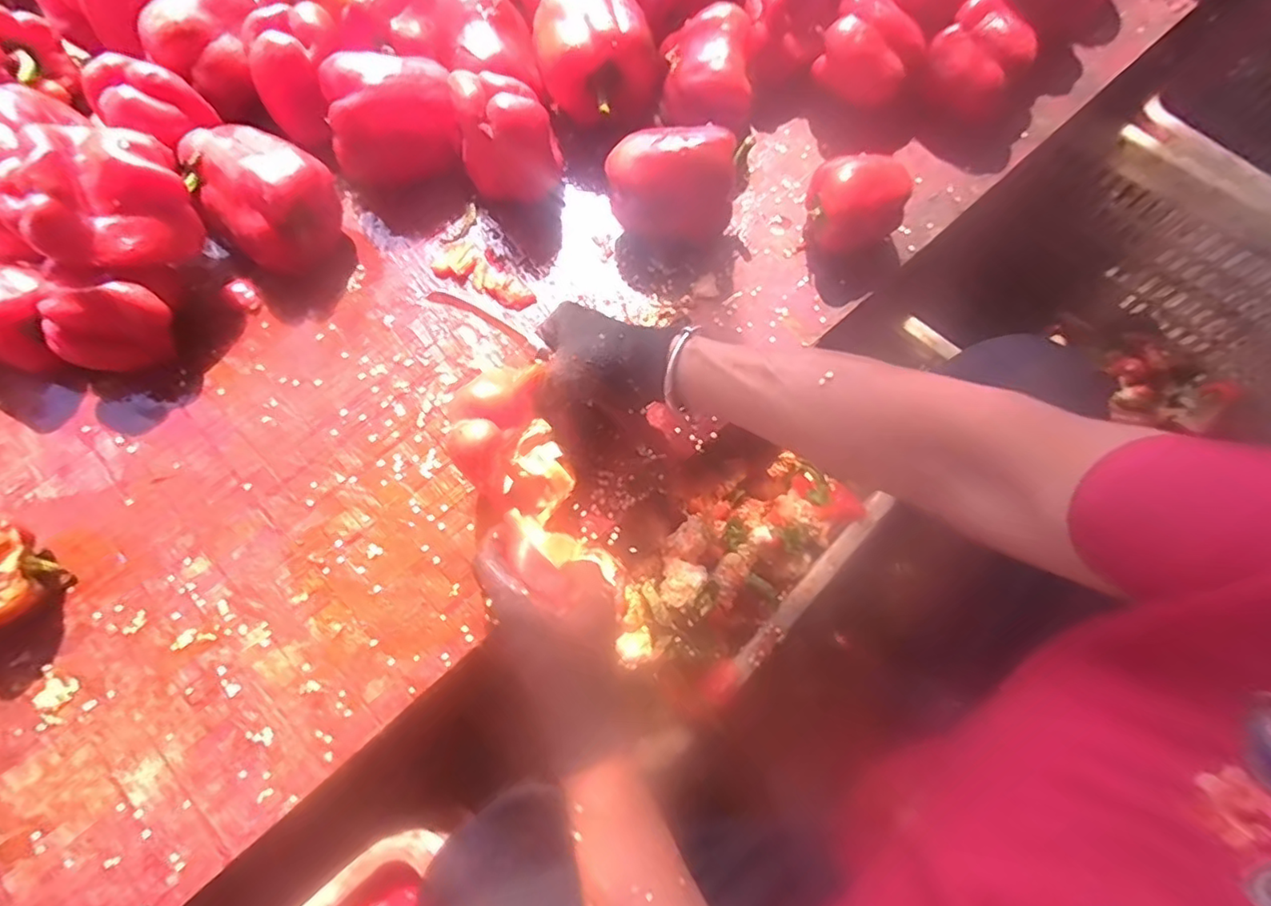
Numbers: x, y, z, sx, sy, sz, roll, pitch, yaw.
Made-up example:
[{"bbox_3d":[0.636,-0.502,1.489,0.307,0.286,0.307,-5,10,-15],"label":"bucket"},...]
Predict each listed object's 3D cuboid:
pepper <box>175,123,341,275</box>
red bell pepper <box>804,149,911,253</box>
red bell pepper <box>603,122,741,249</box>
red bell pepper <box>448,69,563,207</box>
[{"bbox_3d":[-0.307,-0.213,0.496,0.122,0.076,0.091,42,78,11],"label":"pepper"},{"bbox_3d":[0.178,-0.201,0.494,0.078,0.067,0.073,27,75,10],"label":"red bell pepper"},{"bbox_3d":[0.028,-0.216,0.491,0.100,0.083,0.070,0,74,0],"label":"red bell pepper"},{"bbox_3d":[-0.104,-0.260,0.493,0.080,0.092,0.067,-6,75,-2],"label":"red bell pepper"}]

